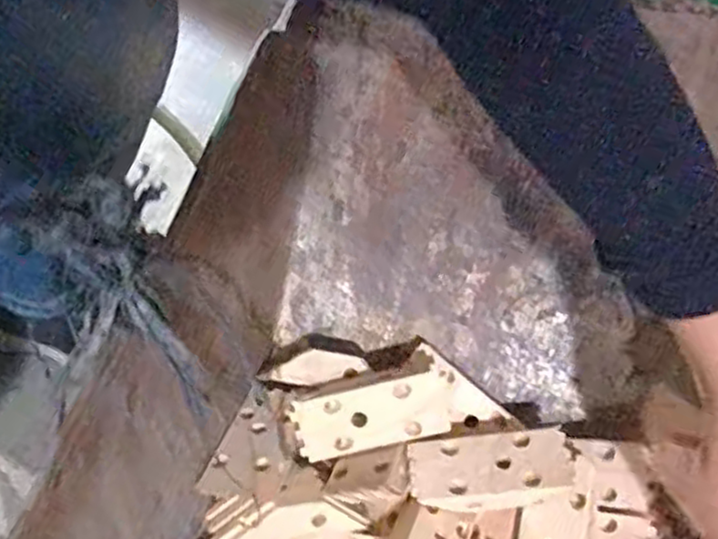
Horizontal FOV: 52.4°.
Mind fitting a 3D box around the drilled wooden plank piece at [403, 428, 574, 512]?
[{"bbox_3d":[0.080,0.125,0.453,0.096,0.020,0.041,-6,53,-3],"label":"drilled wooden plank piece"}]

